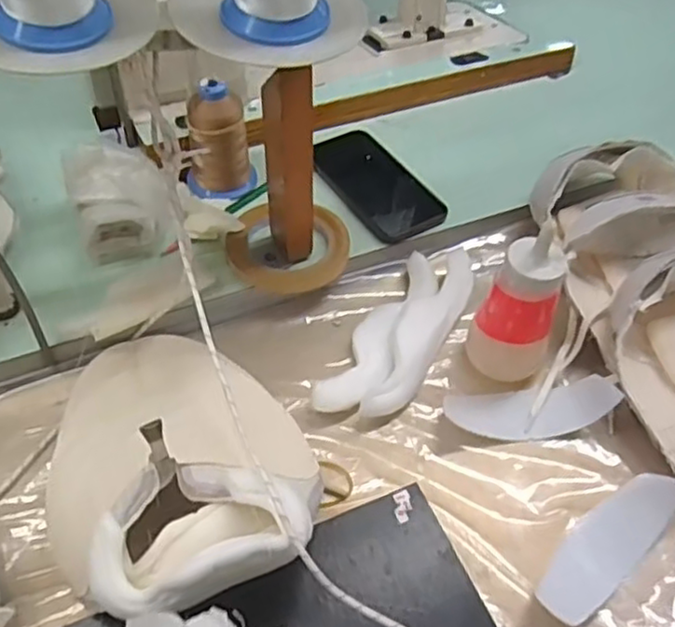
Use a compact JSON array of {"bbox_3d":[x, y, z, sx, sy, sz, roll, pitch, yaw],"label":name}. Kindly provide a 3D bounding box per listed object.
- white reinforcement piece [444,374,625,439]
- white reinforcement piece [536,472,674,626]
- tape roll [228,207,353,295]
[{"bbox_3d":[0.153,0.076,0.561,0.134,0.043,0.042,-7,51,-9],"label":"white reinforcement piece"},{"bbox_3d":[0.188,0.160,0.481,0.136,0.025,0.044,-34,60,-27],"label":"white reinforcement piece"},{"bbox_3d":[-0.046,-0.061,0.652,0.113,0.026,0.092,-7,51,-9],"label":"tape roll"}]

